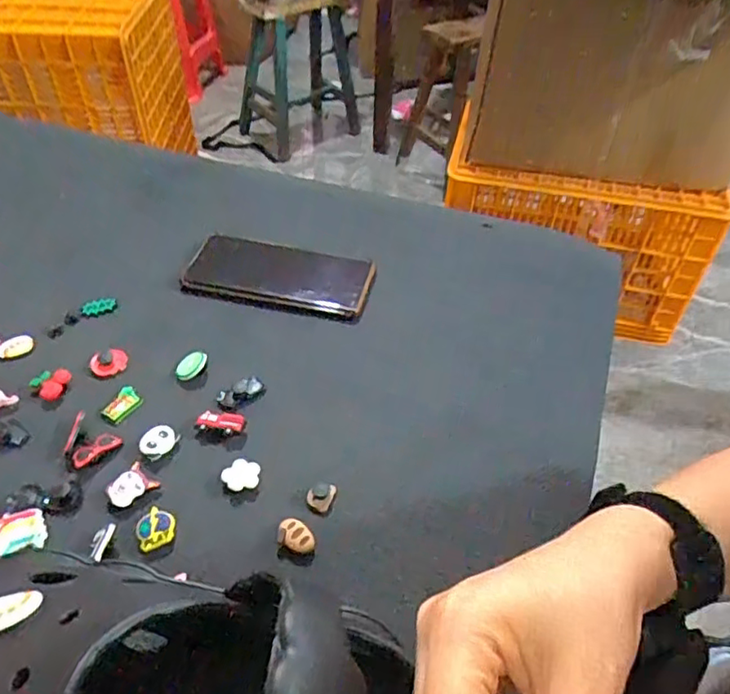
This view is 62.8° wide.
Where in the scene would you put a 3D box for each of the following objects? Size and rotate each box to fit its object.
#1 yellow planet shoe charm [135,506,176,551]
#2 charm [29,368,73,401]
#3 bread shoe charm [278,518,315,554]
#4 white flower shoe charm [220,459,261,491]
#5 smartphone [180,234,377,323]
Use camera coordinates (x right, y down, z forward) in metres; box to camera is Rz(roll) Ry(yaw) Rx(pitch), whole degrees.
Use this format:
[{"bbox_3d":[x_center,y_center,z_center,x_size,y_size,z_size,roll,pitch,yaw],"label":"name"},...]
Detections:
[{"bbox_3d":[-0.126,0.109,0.361,0.022,0.005,0.024,-22,51,-22],"label":"yellow planet shoe charm"},{"bbox_3d":[-0.227,0.026,0.437,0.027,0.005,0.025,1,46,-1],"label":"charm"},{"bbox_3d":[-0.041,0.115,0.360,0.024,0.009,0.017,19,48,16],"label":"bread shoe charm"},{"bbox_3d":[-0.080,0.084,0.388,0.024,0.007,0.022,1,46,-1],"label":"white flower shoe charm"},{"bbox_3d":[-0.075,-0.064,0.523,0.157,0.016,0.074,11,47,8],"label":"smartphone"}]

